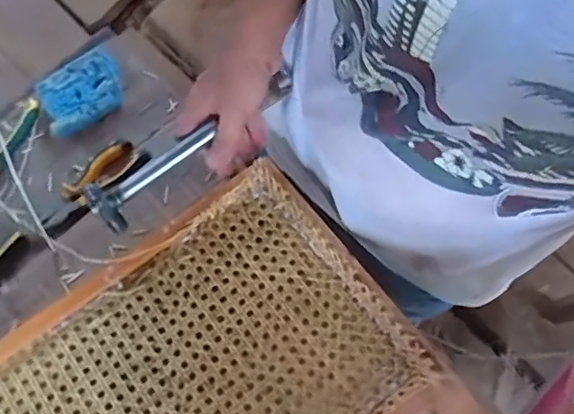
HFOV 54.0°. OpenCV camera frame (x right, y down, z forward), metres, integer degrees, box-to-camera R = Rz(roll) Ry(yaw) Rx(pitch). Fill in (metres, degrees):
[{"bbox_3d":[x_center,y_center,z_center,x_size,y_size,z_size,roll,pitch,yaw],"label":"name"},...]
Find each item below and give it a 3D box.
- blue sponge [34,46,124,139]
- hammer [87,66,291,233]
[{"bbox_3d":[-0.276,-0.156,0.756,0.111,0.029,0.085,-29,74,-11],"label":"blue sponge"},{"bbox_3d":[-0.092,-0.059,0.571,0.234,0.040,0.037,-35,75,-2],"label":"hammer"}]

